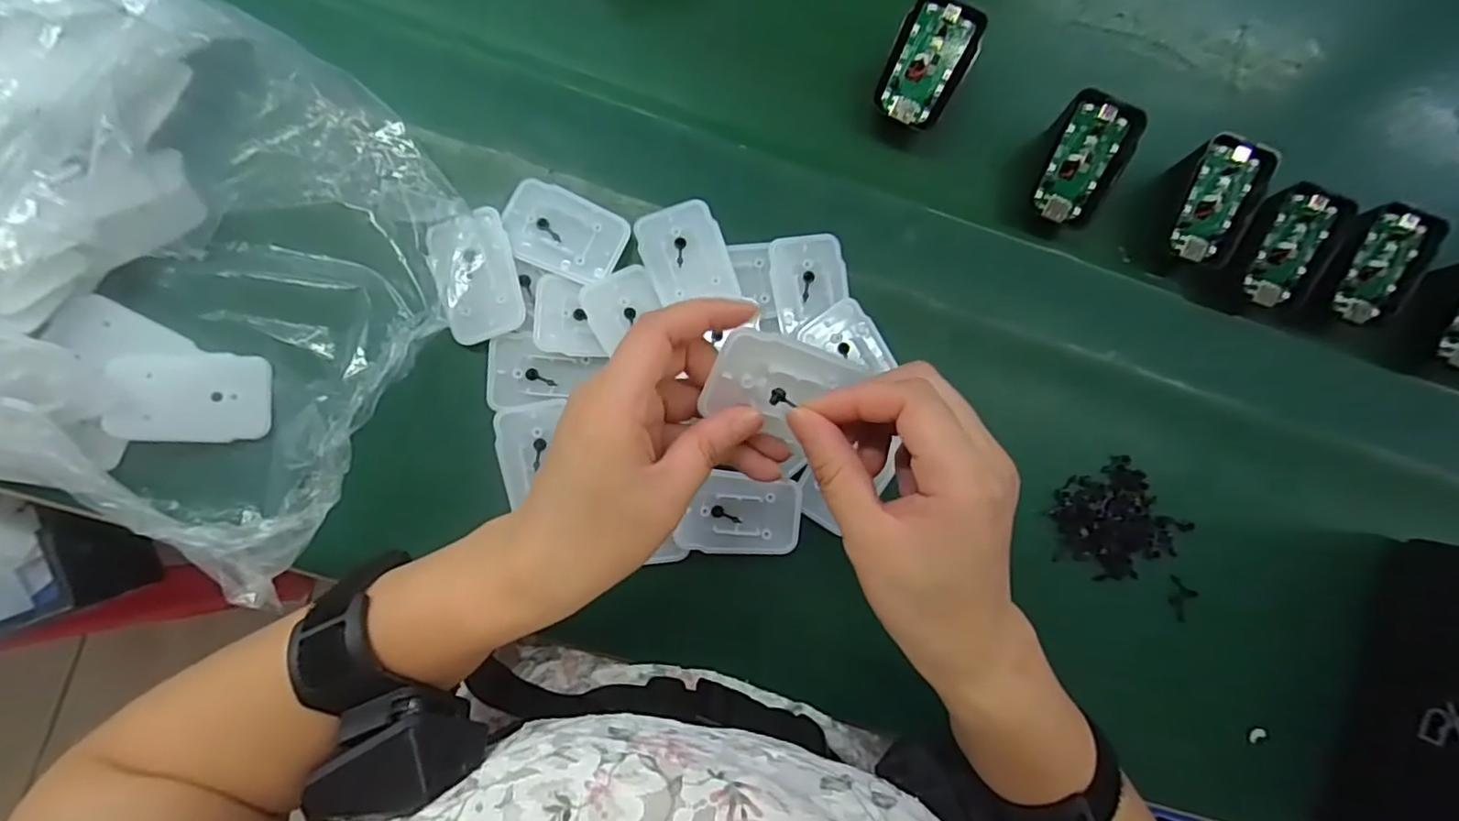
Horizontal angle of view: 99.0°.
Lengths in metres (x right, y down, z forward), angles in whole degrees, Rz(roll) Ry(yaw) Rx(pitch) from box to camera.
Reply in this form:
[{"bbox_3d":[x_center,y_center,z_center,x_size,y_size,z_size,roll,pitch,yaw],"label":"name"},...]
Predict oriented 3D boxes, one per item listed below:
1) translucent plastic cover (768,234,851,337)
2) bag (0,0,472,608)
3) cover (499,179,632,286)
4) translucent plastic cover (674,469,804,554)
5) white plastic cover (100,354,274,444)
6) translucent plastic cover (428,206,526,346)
[{"bbox_3d":[0.046,-0.072,0.352,0.043,0.004,0.053,-11,88,-4],"label":"translucent plastic cover"},{"bbox_3d":[-0.316,-0.092,0.296,0.341,0.085,0.273,22,86,-2],"label":"bag"},{"bbox_3d":[-0.091,-0.097,0.342,0.066,0.014,0.043,27,85,-2],"label":"cover"},{"bbox_3d":[0.008,0.059,0.348,0.066,0.005,0.041,5,86,-4],"label":"translucent plastic cover"},{"bbox_3d":[-0.277,-0.006,0.323,0.068,0.005,0.045,1,87,-25],"label":"white plastic cover"},{"bbox_3d":[-0.136,-0.072,0.336,0.041,0.007,0.065,-16,88,-5],"label":"translucent plastic cover"}]

